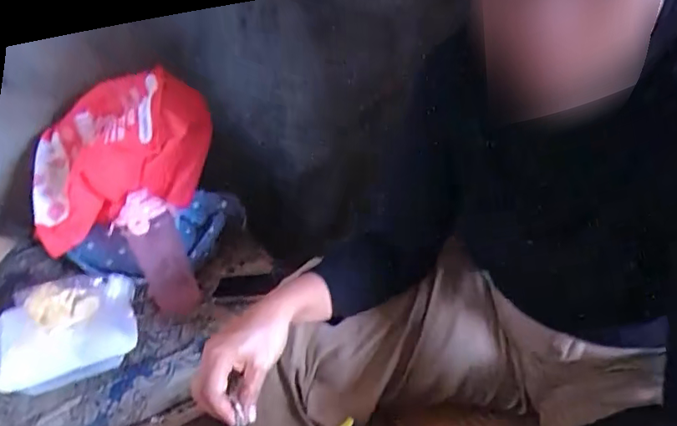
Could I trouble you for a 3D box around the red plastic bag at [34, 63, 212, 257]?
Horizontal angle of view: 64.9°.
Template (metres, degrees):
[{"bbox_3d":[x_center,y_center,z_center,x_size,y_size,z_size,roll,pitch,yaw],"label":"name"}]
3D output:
[{"bbox_3d":[-0.376,-0.113,0.934,0.306,0.192,0.262,-14,32,-16],"label":"red plastic bag"}]

